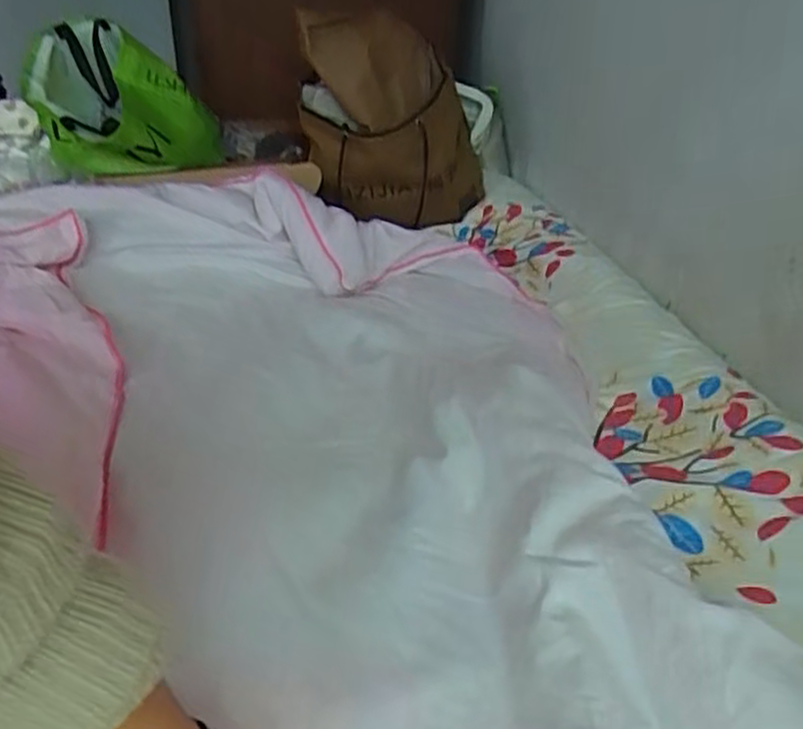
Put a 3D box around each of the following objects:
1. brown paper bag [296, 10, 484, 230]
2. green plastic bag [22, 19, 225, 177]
[{"bbox_3d":[-0.016,-0.412,1.250,0.297,0.323,0.230,-1,29,-5],"label":"brown paper bag"},{"bbox_3d":[-0.499,-0.482,1.325,0.308,0.218,0.303,-8,31,-16],"label":"green plastic bag"}]

